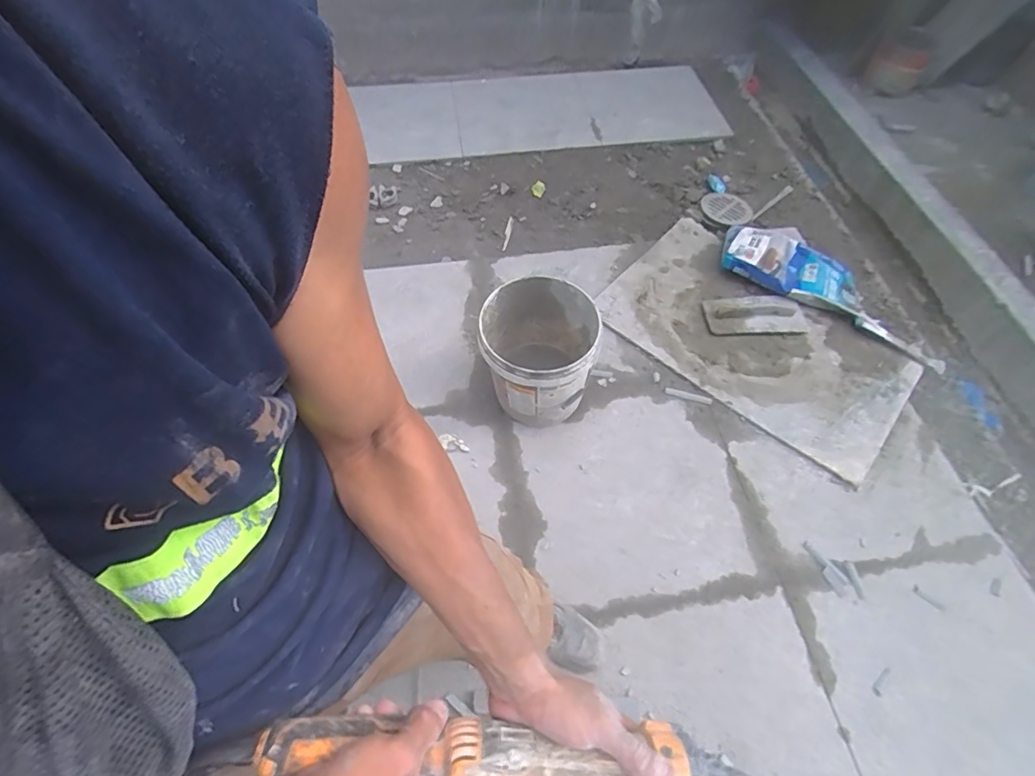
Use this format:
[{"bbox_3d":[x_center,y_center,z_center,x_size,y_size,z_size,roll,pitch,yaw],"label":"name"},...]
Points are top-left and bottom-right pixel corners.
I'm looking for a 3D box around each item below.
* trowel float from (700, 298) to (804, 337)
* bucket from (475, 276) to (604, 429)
[{"bbox_3d":[0.752,-0.227,1.597,0.299,0.067,0.133,5,58,1],"label":"trowel float"},{"bbox_3d":[0.054,-0.092,1.375,0.302,0.328,0.321,1,58,-1],"label":"bucket"}]

